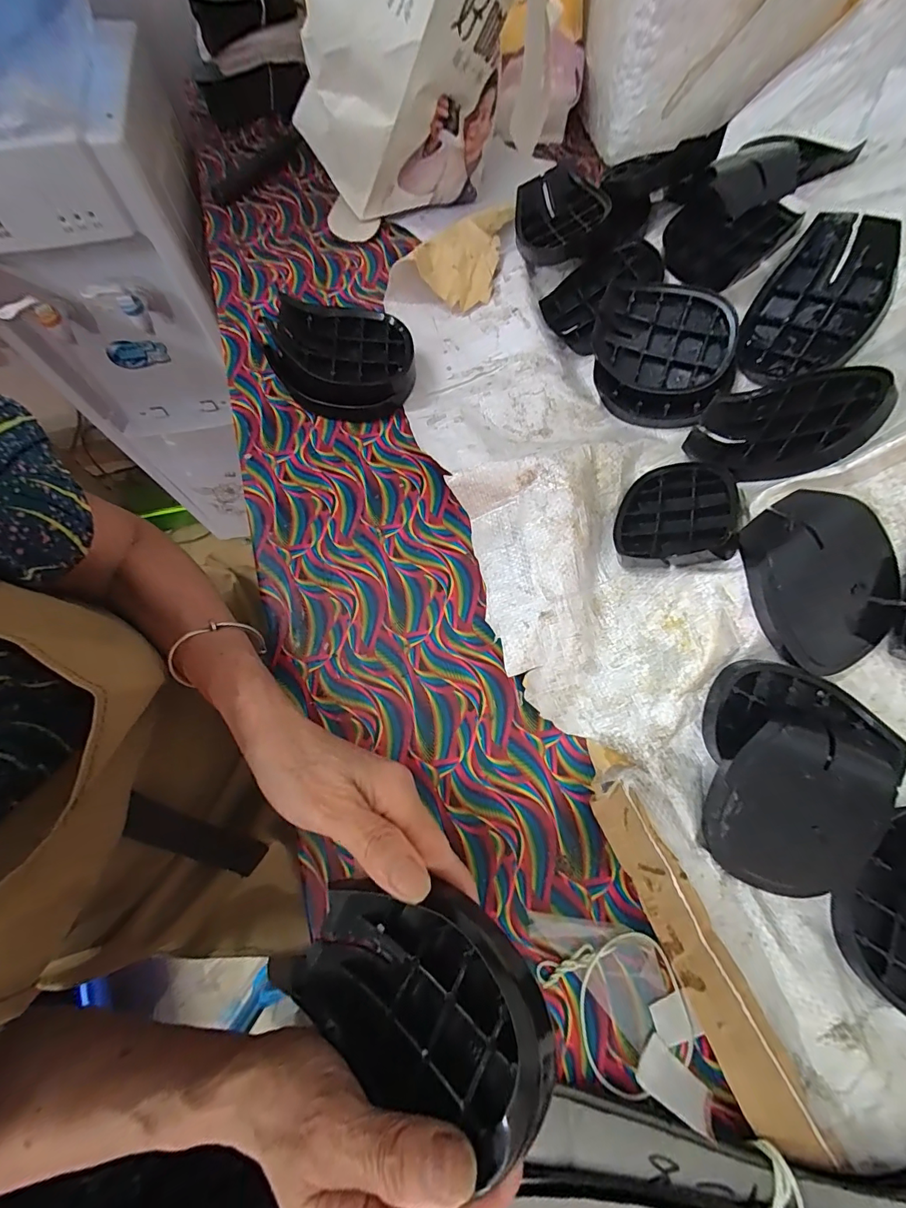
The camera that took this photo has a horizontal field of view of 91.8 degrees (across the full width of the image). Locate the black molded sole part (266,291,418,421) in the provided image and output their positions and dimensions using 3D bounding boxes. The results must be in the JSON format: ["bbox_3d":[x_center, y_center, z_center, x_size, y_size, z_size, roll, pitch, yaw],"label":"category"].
[{"bbox_3d":[-0.103,-0.229,0.413,0.137,0.045,0.099,20,73,8],"label":"black molded sole part"}]

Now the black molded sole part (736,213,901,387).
[{"bbox_3d":[0.288,-0.240,0.351,0.088,0.022,0.123,19,90,36],"label":"black molded sole part"}]

